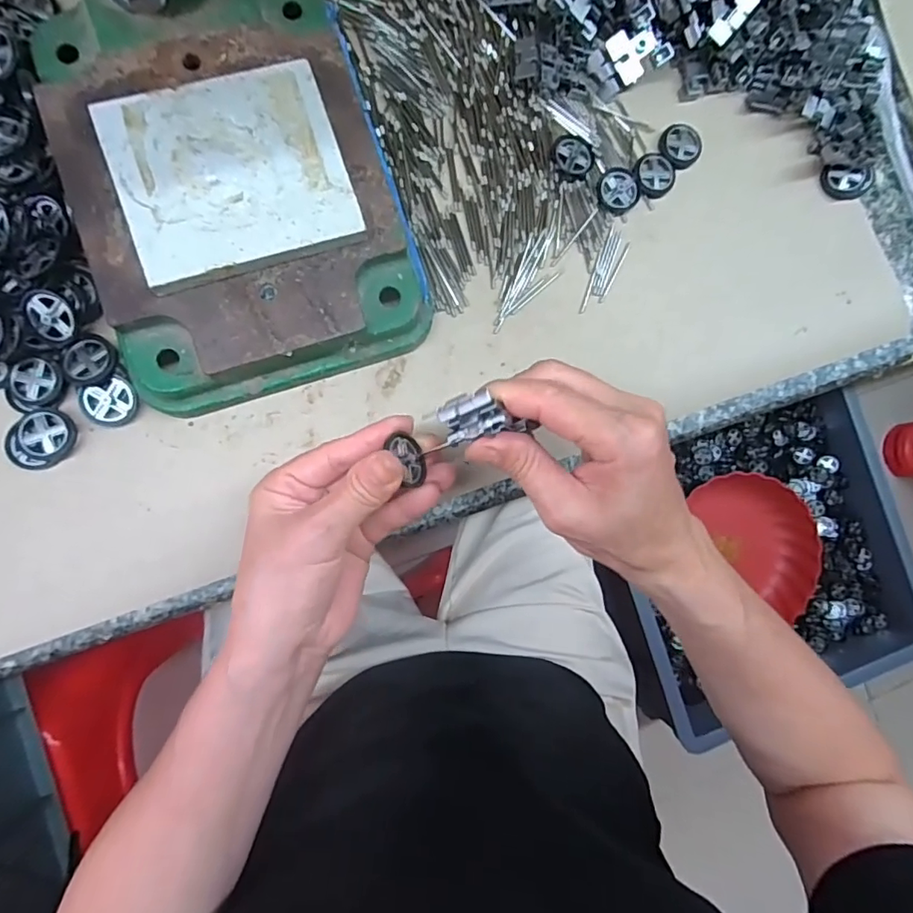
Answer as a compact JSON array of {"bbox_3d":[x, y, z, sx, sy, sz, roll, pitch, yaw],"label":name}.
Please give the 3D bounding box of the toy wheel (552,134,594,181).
[{"bbox_3d":[0.074,-0.187,0.336,0.026,0.004,0.028,0,87,-8],"label":"toy wheel"}]

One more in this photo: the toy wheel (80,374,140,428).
[{"bbox_3d":[-0.186,-0.028,0.289,0.028,0.009,0.023,-25,90,-8],"label":"toy wheel"}]

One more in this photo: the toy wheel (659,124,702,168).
[{"bbox_3d":[0.147,-0.203,0.350,0.028,0.004,0.028,0,87,-8],"label":"toy wheel"}]

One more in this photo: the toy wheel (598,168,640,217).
[{"bbox_3d":[0.103,-0.168,0.339,0.027,0.005,0.027,0,87,-8],"label":"toy wheel"}]

